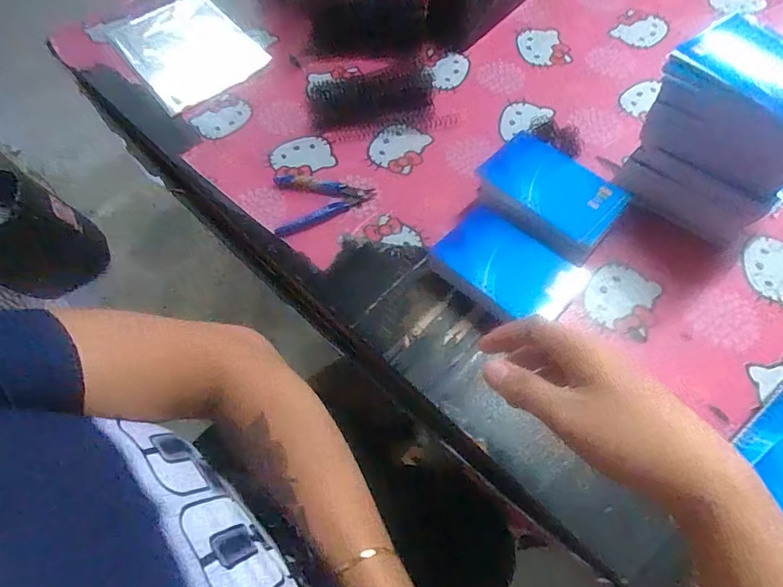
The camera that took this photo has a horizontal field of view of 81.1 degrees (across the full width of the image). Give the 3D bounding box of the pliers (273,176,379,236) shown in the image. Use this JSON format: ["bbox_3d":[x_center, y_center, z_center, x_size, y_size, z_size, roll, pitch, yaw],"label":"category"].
[{"bbox_3d":[-0.091,-0.123,0.549,0.122,0.010,0.086,-25,63,-11],"label":"pliers"}]

